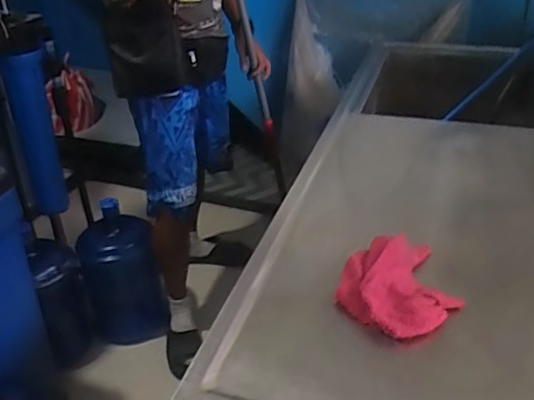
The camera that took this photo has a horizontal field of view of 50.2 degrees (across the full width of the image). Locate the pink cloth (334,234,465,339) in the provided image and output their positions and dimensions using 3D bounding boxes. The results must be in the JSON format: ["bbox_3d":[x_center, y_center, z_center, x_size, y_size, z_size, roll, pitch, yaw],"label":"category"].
[{"bbox_3d":[0.179,0.114,0.807,0.165,0.040,0.196,-8,33,-9],"label":"pink cloth"}]

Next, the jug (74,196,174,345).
[{"bbox_3d":[-0.467,0.259,1.866,0.245,0.447,0.249,-13,34,-18],"label":"jug"}]

